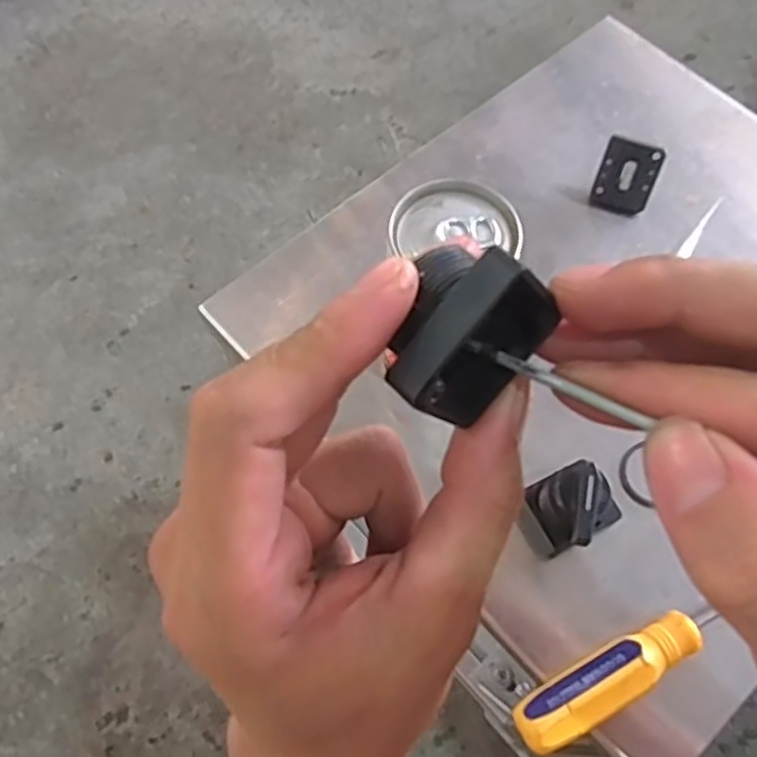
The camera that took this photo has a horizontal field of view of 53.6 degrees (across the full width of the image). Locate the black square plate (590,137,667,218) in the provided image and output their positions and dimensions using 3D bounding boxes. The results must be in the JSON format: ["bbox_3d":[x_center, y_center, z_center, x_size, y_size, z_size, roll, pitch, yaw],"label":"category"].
[{"bbox_3d":[0.139,-0.113,0.420,0.032,0.040,0.006,20,27,11],"label":"black square plate"}]

